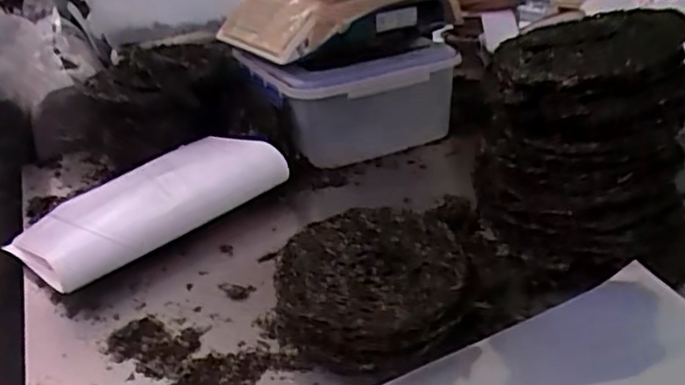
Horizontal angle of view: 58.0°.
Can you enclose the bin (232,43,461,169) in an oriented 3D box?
[{"bbox_3d":[-0.004,-0.151,1.048,0.219,0.171,0.360,-21,30,-25],"label":"bin"}]

